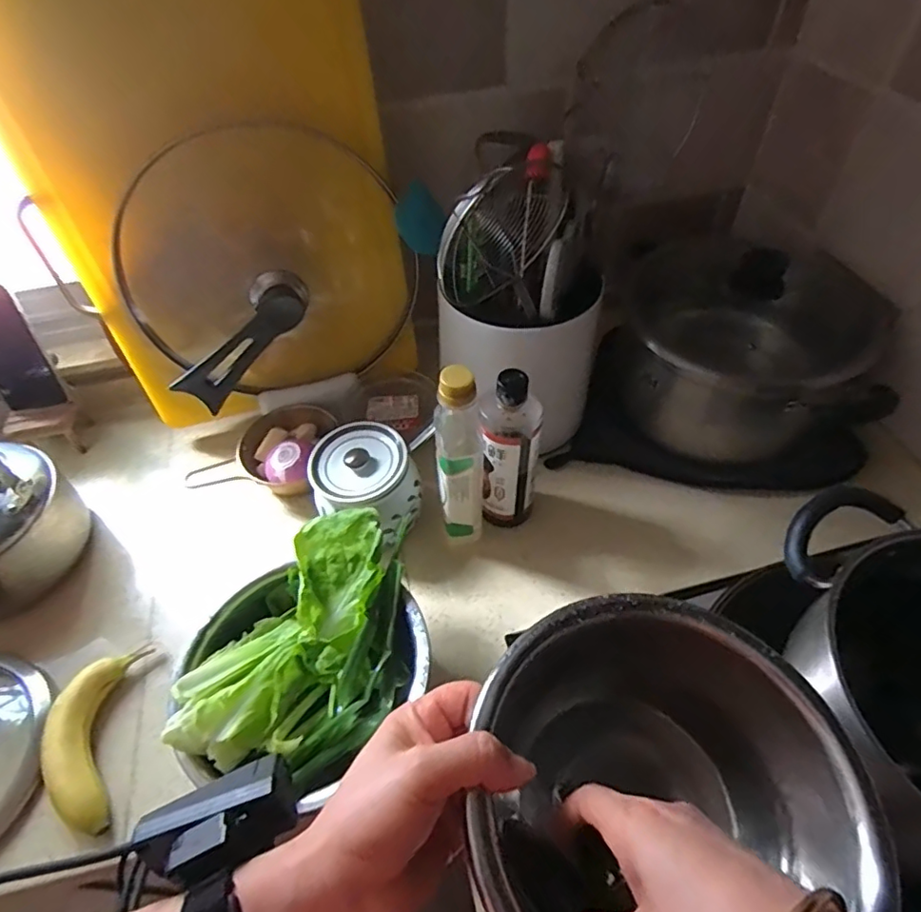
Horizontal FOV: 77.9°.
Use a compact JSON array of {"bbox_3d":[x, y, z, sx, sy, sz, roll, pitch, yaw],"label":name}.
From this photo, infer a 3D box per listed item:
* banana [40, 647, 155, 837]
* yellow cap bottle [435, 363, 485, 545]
[{"bbox_3d":[-0.342,0.259,0.527,0.079,0.036,0.158,-8,50,-4],"label":"banana"},{"bbox_3d":[-0.003,0.007,0.584,0.052,0.242,0.064,-3,50,1],"label":"yellow cap bottle"}]

